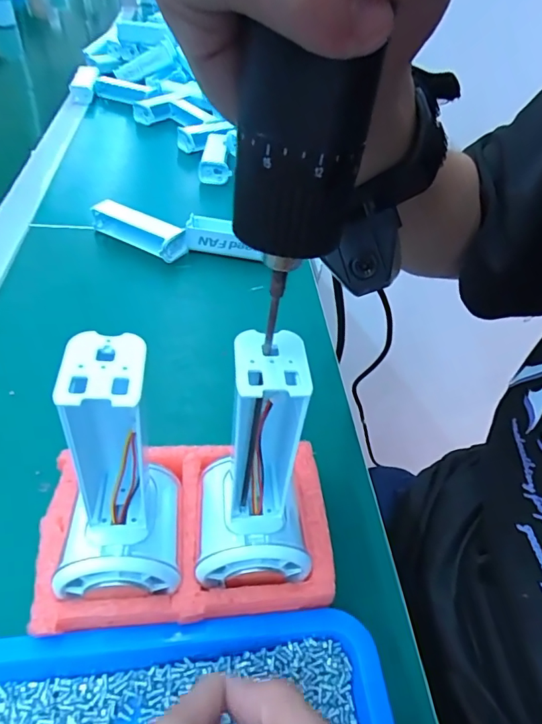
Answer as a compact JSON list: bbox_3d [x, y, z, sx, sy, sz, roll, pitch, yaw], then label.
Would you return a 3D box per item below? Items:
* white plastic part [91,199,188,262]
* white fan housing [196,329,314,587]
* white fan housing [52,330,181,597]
[{"bbox_3d":[-0.138,-0.138,0.495,0.104,0.035,0.033,27,48,19],"label":"white plastic part"},{"bbox_3d":[-0.008,0.044,0.206,0.048,0.122,0.057,-3,45,-10],"label":"white fan housing"},{"bbox_3d":[-0.065,0.043,0.193,0.047,0.118,0.057,0,45,-8],"label":"white fan housing"}]

